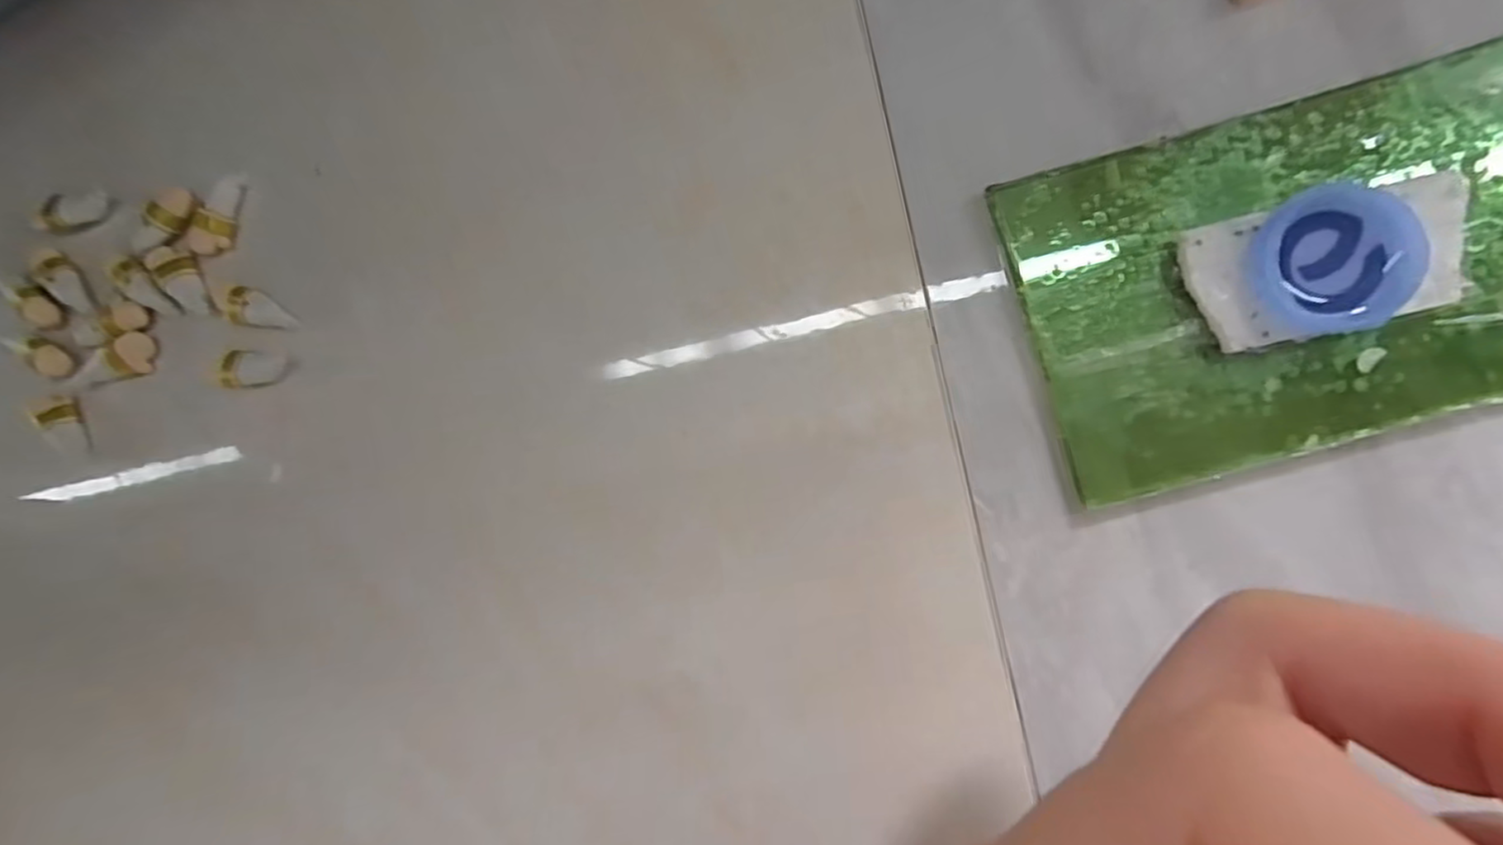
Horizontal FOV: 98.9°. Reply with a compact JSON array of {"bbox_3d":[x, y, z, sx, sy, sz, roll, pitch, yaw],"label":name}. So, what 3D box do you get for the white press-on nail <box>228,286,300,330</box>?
[{"bbox_3d":[-0.121,-0.028,0.157,0.018,0.004,0.009,16,94,8],"label":"white press-on nail"}]

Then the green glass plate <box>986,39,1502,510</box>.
[{"bbox_3d":[0.108,-0.028,0.124,0.103,0.010,0.066,-16,89,9],"label":"green glass plate"}]

